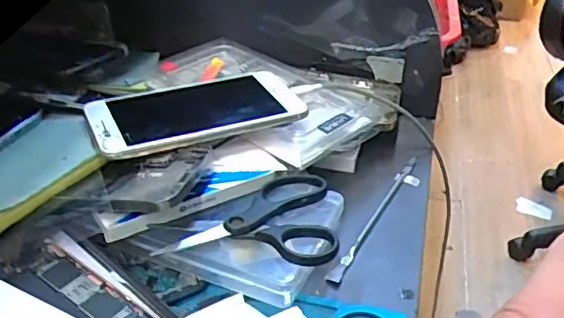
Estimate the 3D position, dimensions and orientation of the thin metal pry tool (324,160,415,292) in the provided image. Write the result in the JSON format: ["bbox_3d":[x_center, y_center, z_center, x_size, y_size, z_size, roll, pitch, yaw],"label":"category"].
[{"bbox_3d":[0.073,0.043,0.450,0.010,0.005,0.163,18,39,24],"label":"thin metal pry tool"}]

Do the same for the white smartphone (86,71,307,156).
[{"bbox_3d":[-0.064,-0.039,0.450,0.158,0.013,0.089,-17,39,-23],"label":"white smartphone"}]

